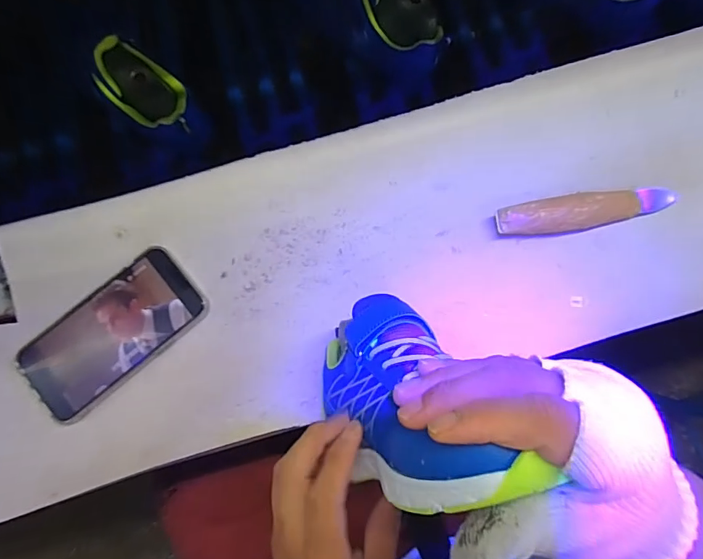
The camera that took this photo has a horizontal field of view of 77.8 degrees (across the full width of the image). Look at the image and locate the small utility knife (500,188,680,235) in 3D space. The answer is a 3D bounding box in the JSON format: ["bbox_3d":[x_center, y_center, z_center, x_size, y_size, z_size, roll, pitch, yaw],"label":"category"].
[{"bbox_3d":[0.212,-0.063,0.397,0.157,0.032,0.033,-11,82,-1],"label":"small utility knife"}]

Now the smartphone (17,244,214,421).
[{"bbox_3d":[-0.213,0.048,0.391,0.160,0.011,0.084,-40,84,-5],"label":"smartphone"}]

